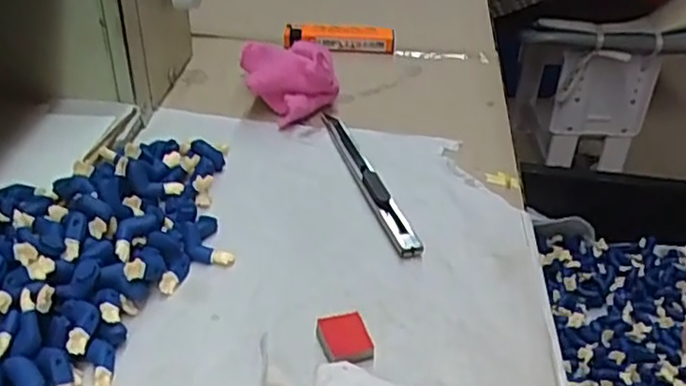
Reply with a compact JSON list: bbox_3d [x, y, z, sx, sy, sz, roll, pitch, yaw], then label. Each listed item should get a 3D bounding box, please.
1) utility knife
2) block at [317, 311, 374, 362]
[{"bbox_3d":[0.011,-0.011,0.377,0.011,0.009,0.133,-9,37,-17],"label":"utility knife"},{"bbox_3d":[0.001,0.059,0.284,0.019,0.006,0.024,-9,37,-16],"label":"block"}]

